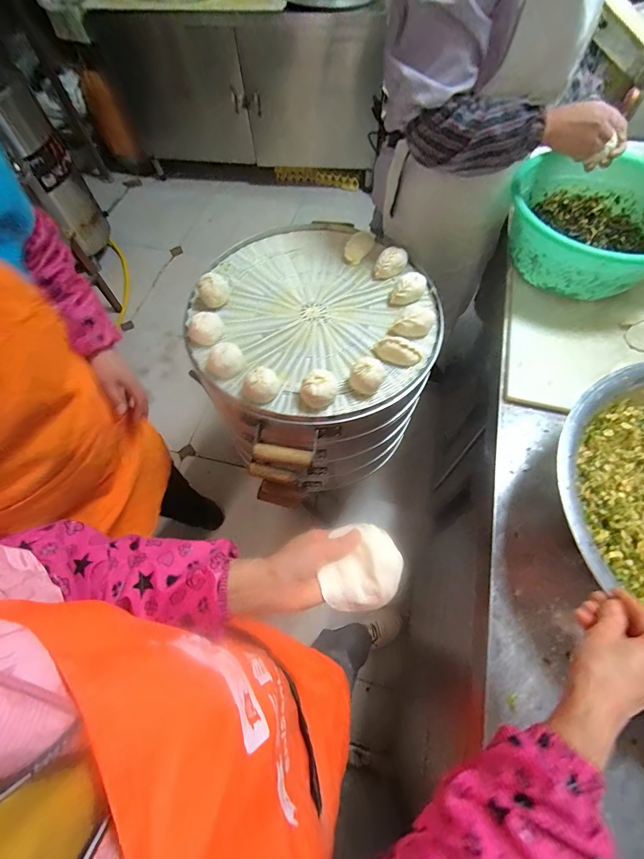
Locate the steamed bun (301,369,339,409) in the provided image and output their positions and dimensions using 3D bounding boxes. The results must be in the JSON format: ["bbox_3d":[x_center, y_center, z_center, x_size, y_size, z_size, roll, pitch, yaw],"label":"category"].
[{"bbox_3d":[-0.004,-0.078,0.686,0.068,0.063,0.058,-5,63,-2],"label":"steamed bun"}]

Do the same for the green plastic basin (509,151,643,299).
[{"bbox_3d":[0.595,-0.448,0.802,0.347,0.135,0.347,-41,70,-18],"label":"green plastic basin"}]

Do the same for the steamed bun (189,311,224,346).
[{"bbox_3d":[-0.242,-0.207,0.761,0.066,0.056,0.065,0,63,1],"label":"steamed bun"}]

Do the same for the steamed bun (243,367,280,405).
[{"bbox_3d":[-0.116,-0.082,0.693,0.070,0.052,0.064,0,63,1],"label":"steamed bun"}]

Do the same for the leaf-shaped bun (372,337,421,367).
[{"bbox_3d":[0.151,-0.157,0.728,0.095,0.032,0.037,20,65,10],"label":"leaf-shaped bun"}]

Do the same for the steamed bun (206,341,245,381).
[{"bbox_3d":[-0.193,-0.137,0.722,0.073,0.059,0.070,-23,65,-10],"label":"steamed bun"}]

